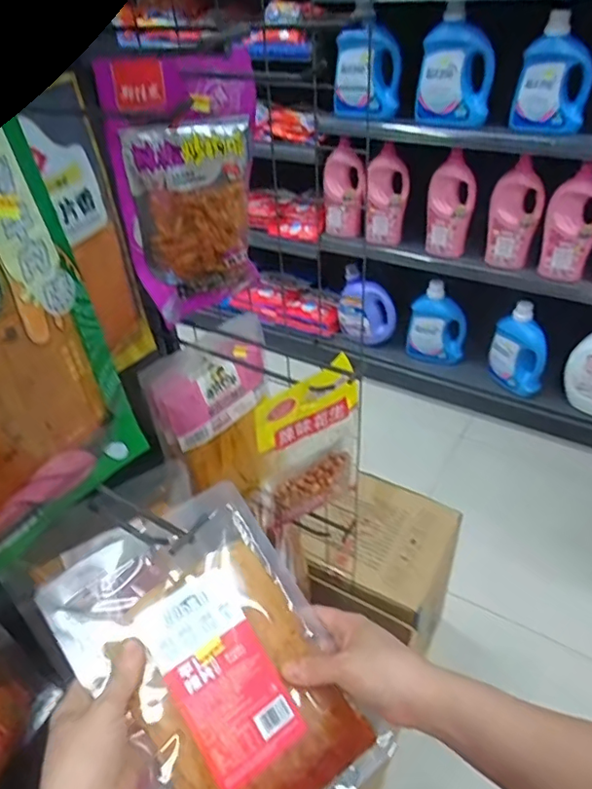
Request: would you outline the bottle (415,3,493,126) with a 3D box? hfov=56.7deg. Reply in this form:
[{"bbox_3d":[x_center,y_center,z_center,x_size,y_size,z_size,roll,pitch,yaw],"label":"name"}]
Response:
[{"bbox_3d":[0.436,-0.891,1.500,0.201,0.277,0.095,15,28,21],"label":"bottle"}]

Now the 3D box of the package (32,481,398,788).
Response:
[{"bbox_3d":[-0.057,0.212,0.426,0.171,0.018,0.253,-27,73,-31],"label":"package"}]

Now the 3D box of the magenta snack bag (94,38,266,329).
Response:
[{"bbox_3d":[-0.103,-0.205,0.558,0.145,0.238,0.036,-32,47,-32],"label":"magenta snack bag"}]

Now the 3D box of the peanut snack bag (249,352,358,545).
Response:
[{"bbox_3d":[0.018,0.057,0.644,0.144,0.216,0.035,-23,43,-24],"label":"peanut snack bag"}]

